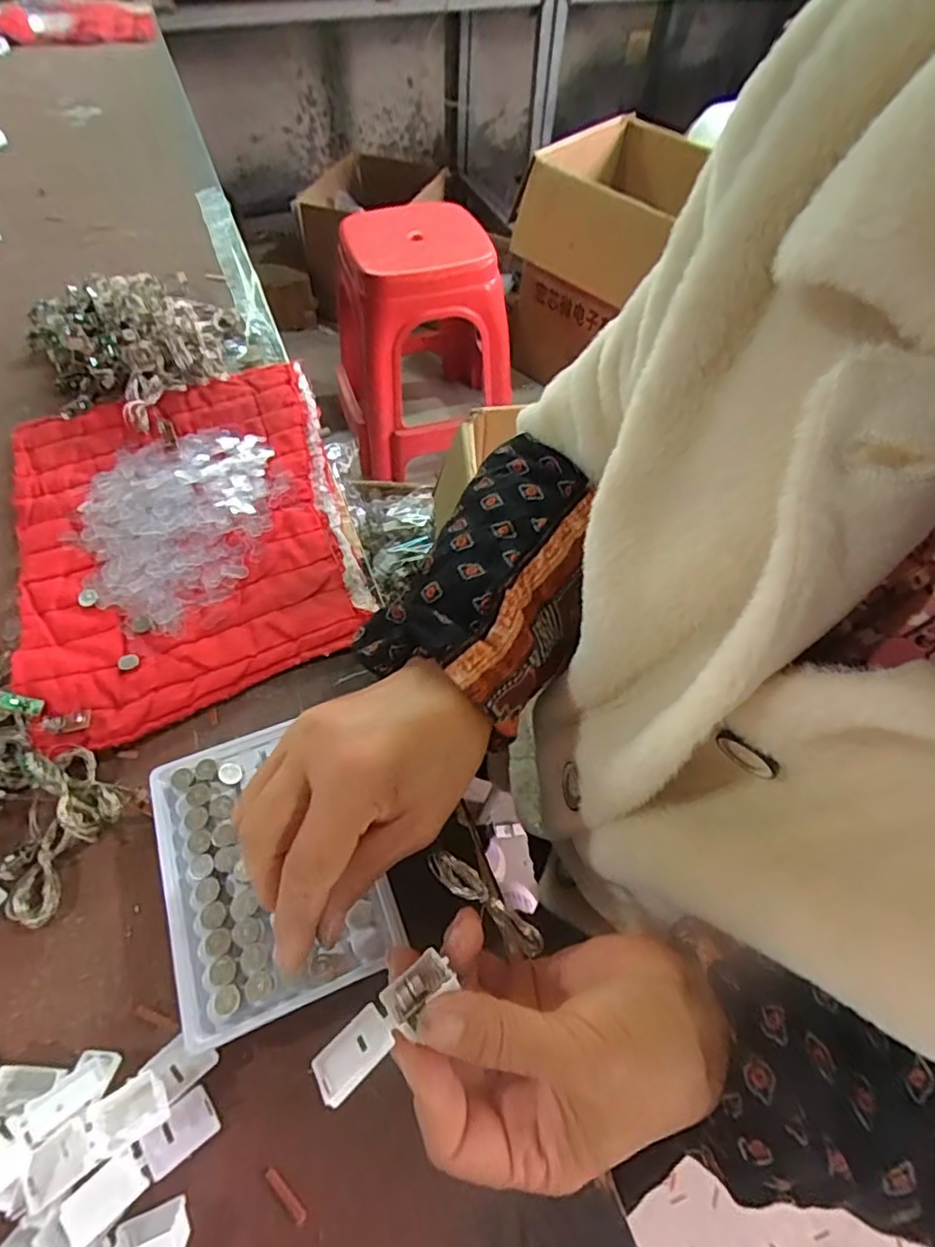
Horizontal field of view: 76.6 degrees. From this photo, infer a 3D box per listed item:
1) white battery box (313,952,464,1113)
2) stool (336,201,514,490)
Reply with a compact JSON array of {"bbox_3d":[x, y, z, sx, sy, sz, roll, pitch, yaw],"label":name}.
[{"bbox_3d":[-0.028,0.147,0.216,0.056,0.014,0.021,-40,28,-22],"label":"white battery box"},{"bbox_3d":[-0.102,-0.636,1.372,0.389,0.475,0.336,-10,58,-9],"label":"stool"}]

